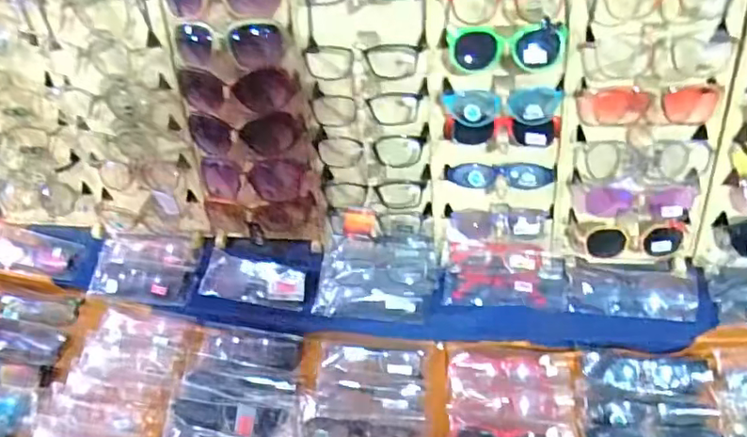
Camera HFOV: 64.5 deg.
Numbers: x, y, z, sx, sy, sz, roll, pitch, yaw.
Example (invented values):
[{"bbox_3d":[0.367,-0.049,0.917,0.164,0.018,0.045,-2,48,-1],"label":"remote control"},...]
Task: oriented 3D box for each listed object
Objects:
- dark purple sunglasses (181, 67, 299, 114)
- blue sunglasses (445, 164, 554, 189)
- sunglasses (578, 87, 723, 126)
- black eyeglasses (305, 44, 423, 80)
[{"bbox_3d":[-0.164,-0.149,0.713,0.137,0.050,0.046,0,50,7],"label":"dark purple sunglasses"},{"bbox_3d":[0.153,-0.051,0.718,0.124,0.030,0.043,5,50,11],"label":"blue sunglasses"},{"bbox_3d":[0.300,-0.125,0.648,0.136,0.046,0.041,-1,49,6],"label":"sunglasses"},{"bbox_3d":[-0.015,-0.179,0.683,0.132,0.052,0.042,4,50,10],"label":"black eyeglasses"}]

